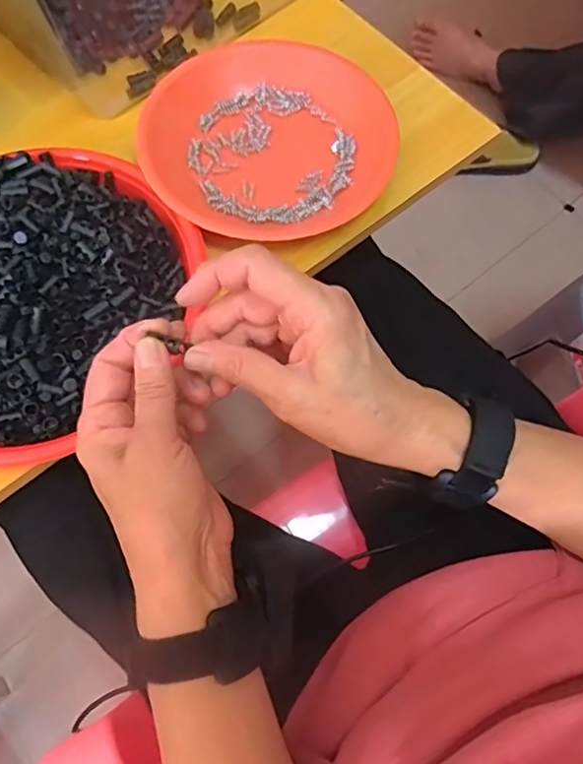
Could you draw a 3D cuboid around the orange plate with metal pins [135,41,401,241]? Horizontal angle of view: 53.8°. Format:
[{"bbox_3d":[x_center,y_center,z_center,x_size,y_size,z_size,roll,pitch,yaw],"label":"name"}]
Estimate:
[{"bbox_3d":[-0.017,-0.187,0.449,0.184,0.028,0.185,0,70,0],"label":"orange plate with metal pins"}]

